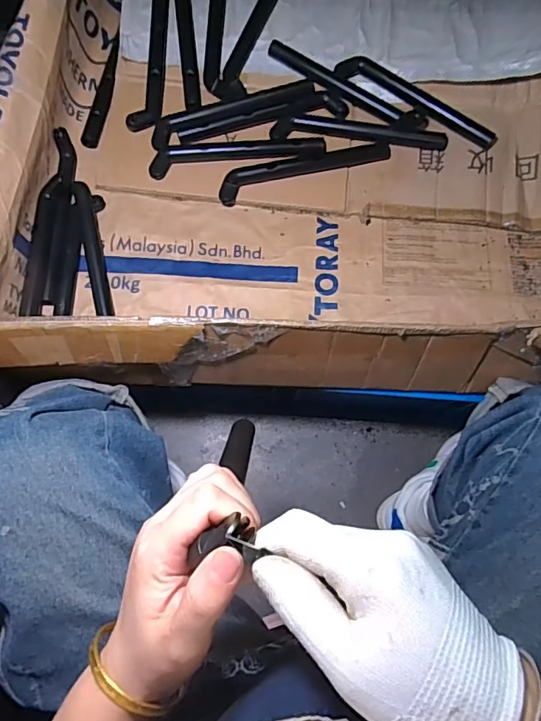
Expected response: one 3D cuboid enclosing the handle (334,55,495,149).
[{"bbox_3d":[0.209,-0.372,0.727,0.244,0.019,0.037,29,77,5],"label":"handle"}]

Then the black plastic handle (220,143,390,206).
[{"bbox_3d":[0.047,-0.270,0.707,0.242,0.025,0.032,-16,77,-6],"label":"black plastic handle"}]

